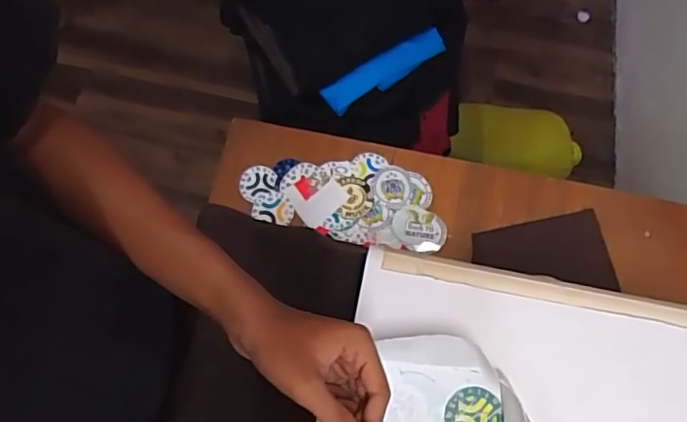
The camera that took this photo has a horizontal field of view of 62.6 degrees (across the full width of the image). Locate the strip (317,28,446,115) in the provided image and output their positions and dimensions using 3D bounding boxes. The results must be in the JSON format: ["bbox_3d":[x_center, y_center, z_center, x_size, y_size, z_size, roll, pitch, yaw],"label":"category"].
[{"bbox_3d":[0.073,-0.252,1.008,0.234,0.020,0.062,-32,76,-5],"label":"strip"}]

